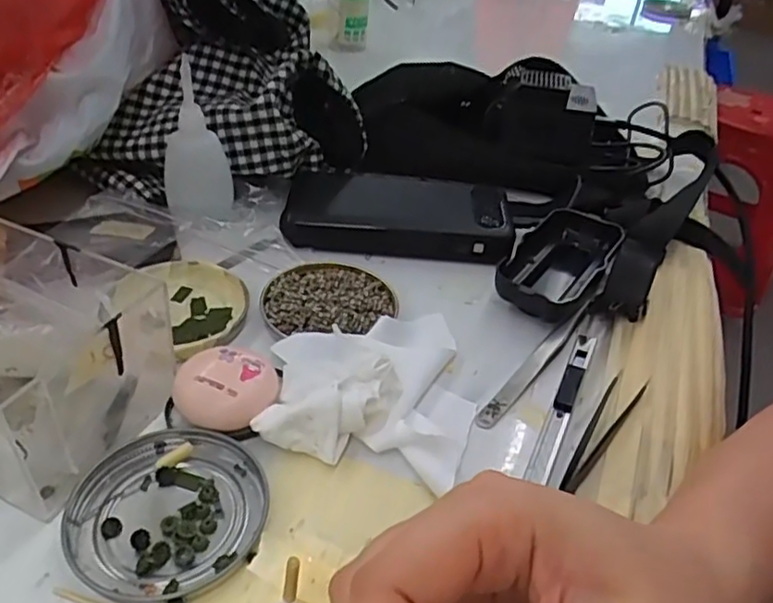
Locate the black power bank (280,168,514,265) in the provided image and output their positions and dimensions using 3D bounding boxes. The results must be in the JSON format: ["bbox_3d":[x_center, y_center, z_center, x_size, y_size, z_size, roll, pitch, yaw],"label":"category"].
[{"bbox_3d":[0.009,-0.068,0.463,0.153,0.024,0.083,5,39,-1],"label":"black power bank"}]

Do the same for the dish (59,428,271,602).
[{"bbox_3d":[-0.091,0.087,0.271,0.075,0.009,0.075,4,39,-3],"label":"dish"}]

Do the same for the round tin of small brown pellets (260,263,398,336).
[{"bbox_3d":[-0.034,-0.003,0.385,0.077,0.009,0.065,1,39,-6],"label":"round tin of small brown pellets"}]

